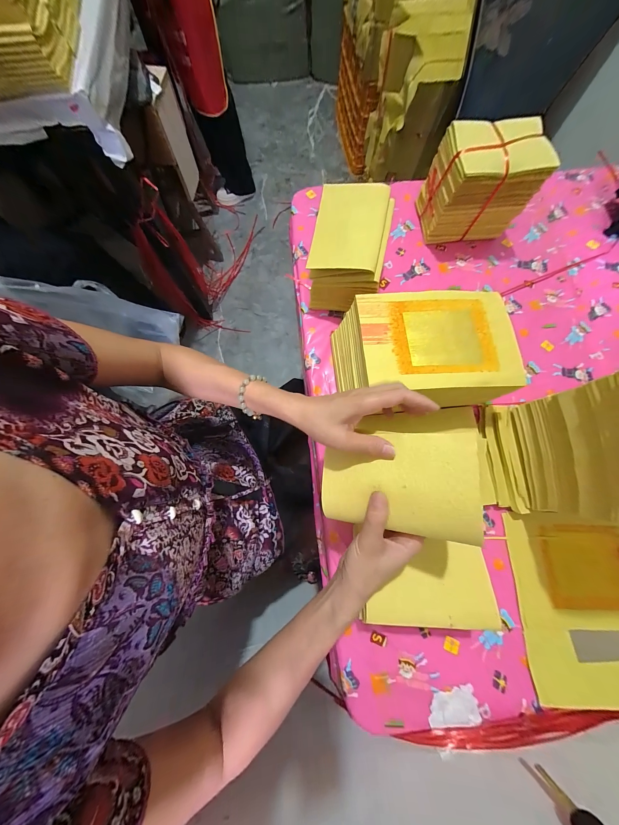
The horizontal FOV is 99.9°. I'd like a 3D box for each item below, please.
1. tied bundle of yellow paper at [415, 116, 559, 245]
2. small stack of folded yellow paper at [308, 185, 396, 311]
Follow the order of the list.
[{"bbox_3d":[0.319,-0.429,0.500,0.161,0.152,0.113,-4,76,-2],"label":"tied bundle of yellow paper"},{"bbox_3d":[0.068,-0.293,0.470,0.125,0.119,0.165,11,76,2],"label":"small stack of folded yellow paper"}]

